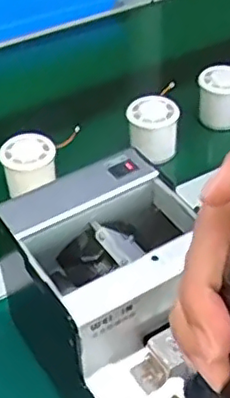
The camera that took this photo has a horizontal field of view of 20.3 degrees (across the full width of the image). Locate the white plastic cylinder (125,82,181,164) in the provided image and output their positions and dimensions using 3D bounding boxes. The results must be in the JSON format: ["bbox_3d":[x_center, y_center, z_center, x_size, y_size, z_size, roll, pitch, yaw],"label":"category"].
[{"bbox_3d":[0.043,-0.077,0.718,0.056,0.054,0.060,-1,42,2],"label":"white plastic cylinder"}]

